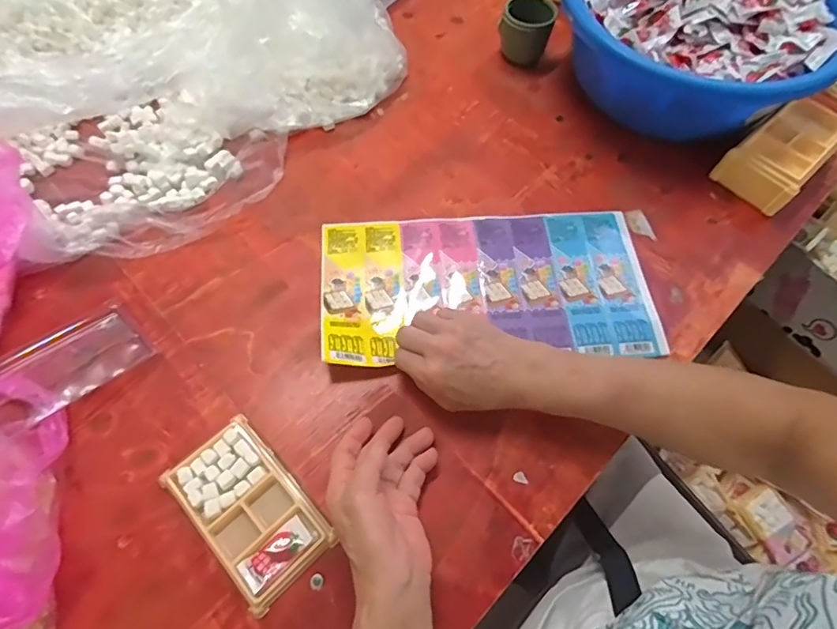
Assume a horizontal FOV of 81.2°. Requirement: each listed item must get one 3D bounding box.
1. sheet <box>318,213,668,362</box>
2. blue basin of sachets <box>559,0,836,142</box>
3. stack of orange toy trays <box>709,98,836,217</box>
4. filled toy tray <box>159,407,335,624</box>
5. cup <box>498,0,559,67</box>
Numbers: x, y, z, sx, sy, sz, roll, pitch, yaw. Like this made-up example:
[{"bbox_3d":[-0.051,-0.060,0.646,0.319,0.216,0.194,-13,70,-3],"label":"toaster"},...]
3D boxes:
[{"bbox_3d":[0.071,-0.035,0.504,0.331,0.013,0.169,-2,64,-3],"label":"sheet"},{"bbox_3d":[0.323,-0.335,0.598,0.296,0.130,0.305,1,64,-1],"label":"blue basin of sachets"},{"bbox_3d":[0.432,-0.189,0.573,0.145,0.056,0.081,-35,70,-18],"label":"stack of orange toy trays"},{"bbox_3d":[-0.139,0.158,0.401,0.077,0.011,0.135,-40,72,-20],"label":"filled toy tray"},{"bbox_3d":[0.142,-0.375,0.647,0.064,0.064,0.062,22,65,8],"label":"cup"}]

